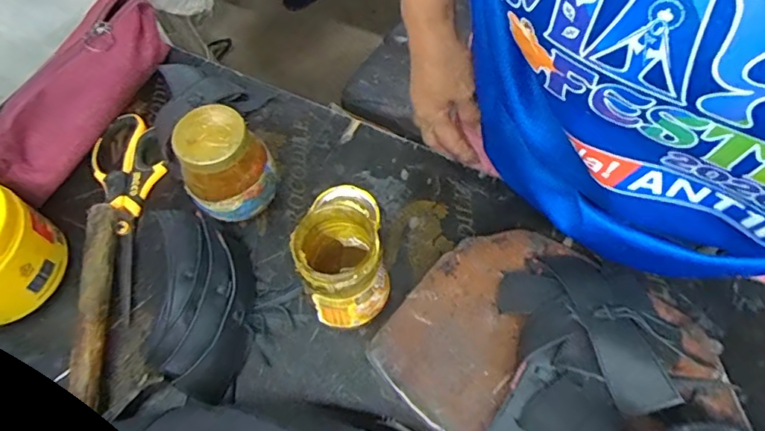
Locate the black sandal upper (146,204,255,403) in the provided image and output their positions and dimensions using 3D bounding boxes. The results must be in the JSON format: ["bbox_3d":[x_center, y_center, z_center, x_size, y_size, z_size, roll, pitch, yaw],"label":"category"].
[{"bbox_3d":[-0.147,0.065,0.403,0.087,0.043,0.148,-8,62,-2],"label":"black sandal upper"}]

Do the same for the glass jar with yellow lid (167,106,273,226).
[{"bbox_3d":[-0.126,-0.041,0.418,0.066,0.075,0.063,-30,65,-13],"label":"glass jar with yellow lid"}]

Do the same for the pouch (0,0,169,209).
[{"bbox_3d":[-0.283,-0.119,0.490,0.058,0.060,0.226,24,66,15],"label":"pouch"}]

